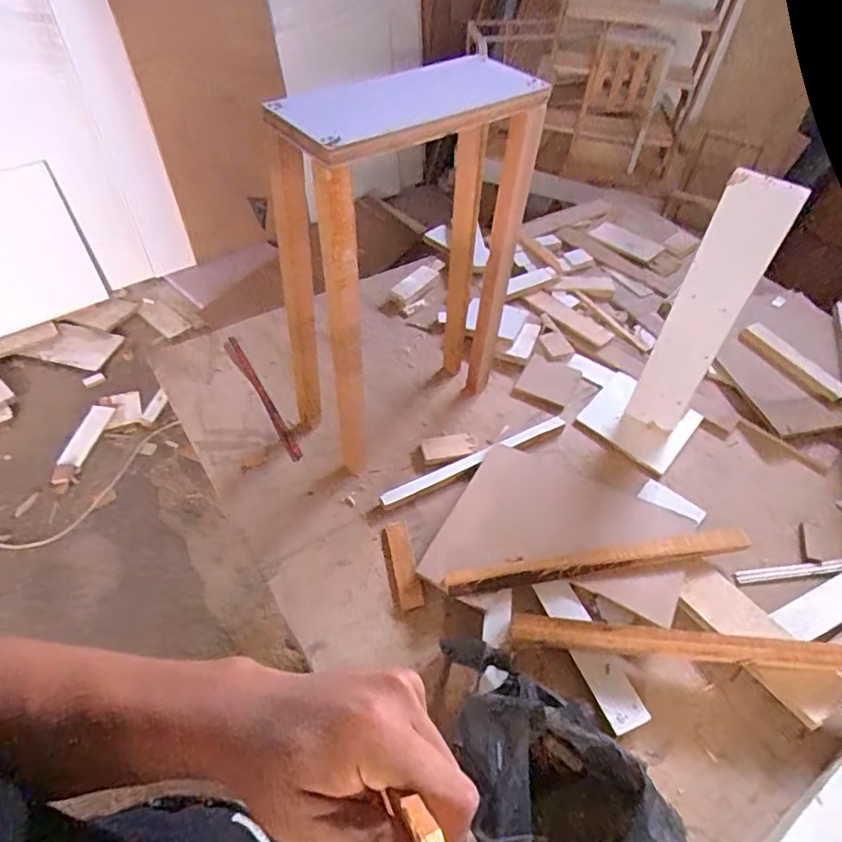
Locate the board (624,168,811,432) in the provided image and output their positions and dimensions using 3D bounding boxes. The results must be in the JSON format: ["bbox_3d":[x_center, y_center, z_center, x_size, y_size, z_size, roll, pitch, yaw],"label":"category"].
[{"bbox_3d":[0.377,-0.124,0.769,0.082,0.407,0.018,24,52,16],"label":"board"}]

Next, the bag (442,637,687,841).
[{"bbox_3d":[0.094,0.320,0.515,0.128,0.174,0.304,-22,53,-21],"label":"bag"}]

